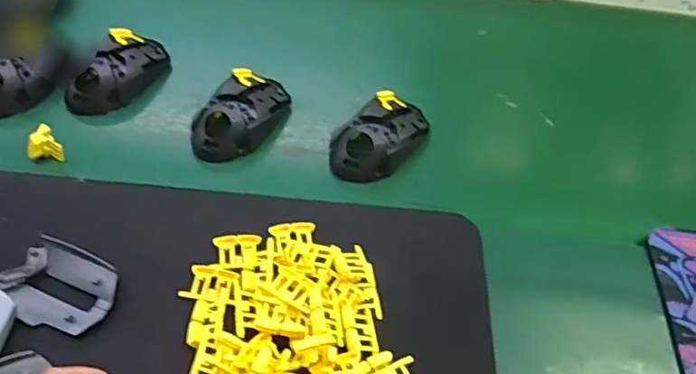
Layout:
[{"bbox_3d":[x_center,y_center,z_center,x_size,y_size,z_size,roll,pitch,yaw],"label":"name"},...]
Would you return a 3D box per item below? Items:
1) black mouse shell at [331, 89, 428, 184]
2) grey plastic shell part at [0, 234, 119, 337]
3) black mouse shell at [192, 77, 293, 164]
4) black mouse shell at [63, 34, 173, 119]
[{"bbox_3d":[0.032,-0.051,0.531,0.063,0.029,0.112,37,56,19],"label":"black mouse shell"},{"bbox_3d":[-0.212,0.072,0.407,0.079,0.013,0.059,20,52,8],"label":"grey plastic shell part"},{"bbox_3d":[-0.105,-0.074,0.538,0.067,0.033,0.118,28,54,13],"label":"black mouse shell"},{"bbox_3d":[-0.234,-0.119,0.562,0.059,0.041,0.118,25,53,11],"label":"black mouse shell"}]

